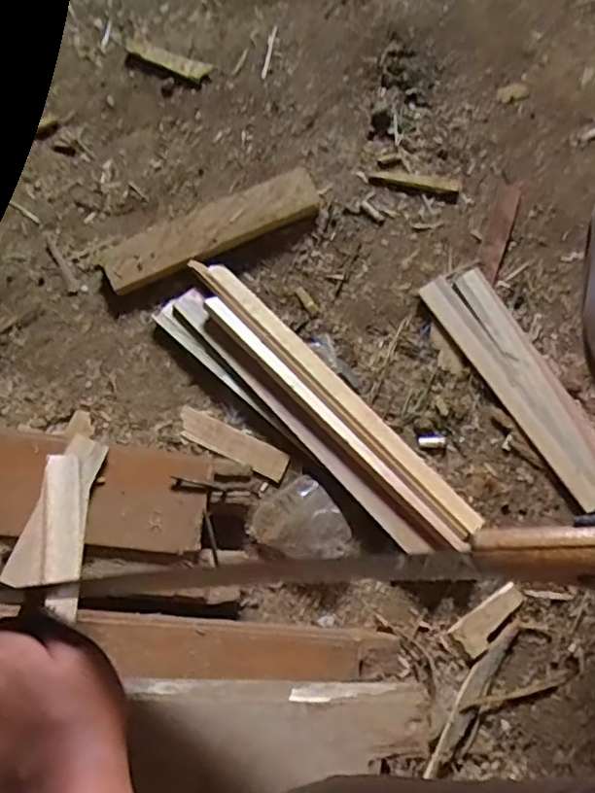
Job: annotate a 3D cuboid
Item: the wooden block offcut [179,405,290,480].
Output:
[{"bbox_3d":[-0.070,0.049,0.666,0.125,0.008,0.032,26,72,4],"label":"wooden block offcut"}]

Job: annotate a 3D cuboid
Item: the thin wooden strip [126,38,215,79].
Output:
[{"bbox_3d":[-0.163,-0.420,0.779,0.112,0.010,0.026,20,72,2],"label":"thin wooden strip"}]

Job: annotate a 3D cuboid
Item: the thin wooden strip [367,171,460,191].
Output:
[{"bbox_3d":[0.141,-0.262,0.754,0.109,0.004,0.016,10,72,-1],"label":"thin wooden strip"}]

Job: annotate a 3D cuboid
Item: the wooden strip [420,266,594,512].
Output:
[{"bbox_3d":[0.252,-0.016,0.682,0.071,0.017,0.295,-32,78,-13],"label":"wooden strip"}]

